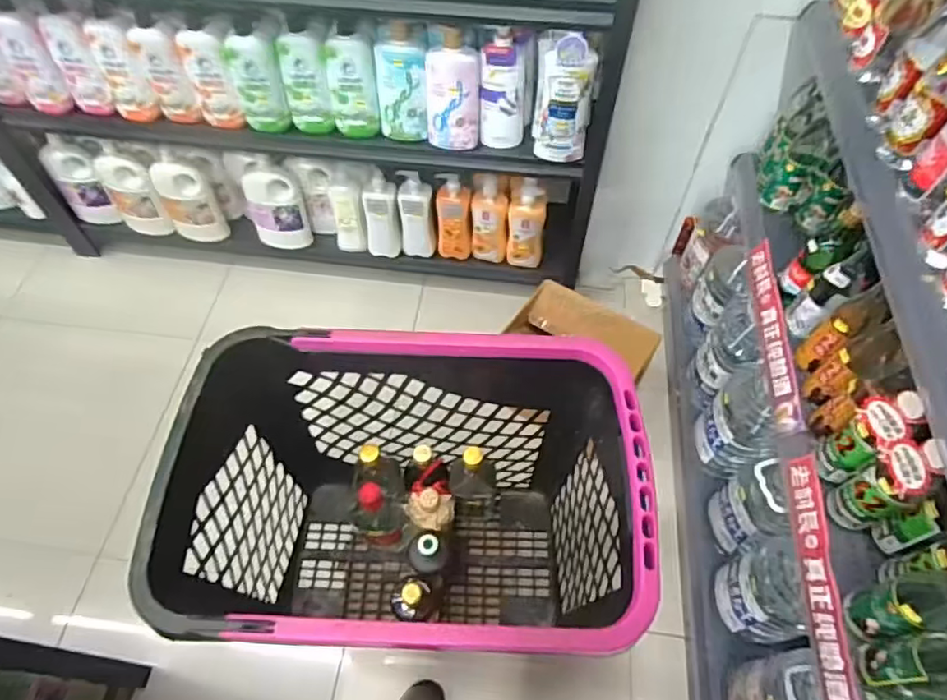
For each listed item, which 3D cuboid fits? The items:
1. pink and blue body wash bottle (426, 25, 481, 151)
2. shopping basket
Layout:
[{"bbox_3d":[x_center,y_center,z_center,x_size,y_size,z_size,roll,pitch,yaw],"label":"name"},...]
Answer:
[{"bbox_3d":[-0.043,-0.537,1.259,0.114,0.229,0.071,0,56,0],"label":"pink and blue body wash bottle"},{"bbox_3d":[-0.078,0.254,0.897,0.555,0.475,0.407,5,57,3],"label":"shopping basket"}]

